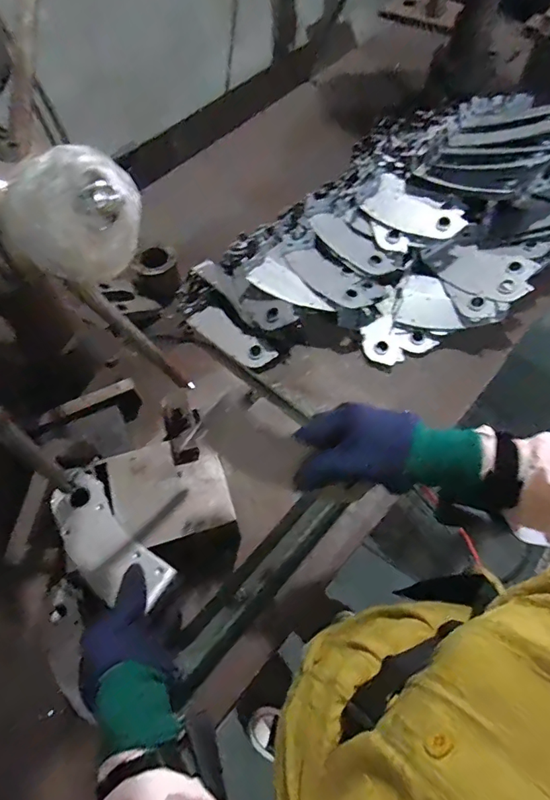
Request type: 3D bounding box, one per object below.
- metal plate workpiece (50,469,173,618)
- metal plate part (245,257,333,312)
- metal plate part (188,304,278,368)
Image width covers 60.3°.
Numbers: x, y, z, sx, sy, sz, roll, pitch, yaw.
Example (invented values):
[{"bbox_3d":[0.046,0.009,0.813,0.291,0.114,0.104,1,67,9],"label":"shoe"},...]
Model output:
[{"bbox_3d":[-0.183,0.147,0.500,0.066,0.013,0.168,-42,67,-19],"label":"metal plate workpiece"},{"bbox_3d":[0.029,-0.187,0.784,0.145,0.004,0.059,33,71,15],"label":"metal plate part"},{"bbox_3d":[-0.075,-0.106,0.800,0.159,0.010,0.052,37,74,16],"label":"metal plate part"}]

